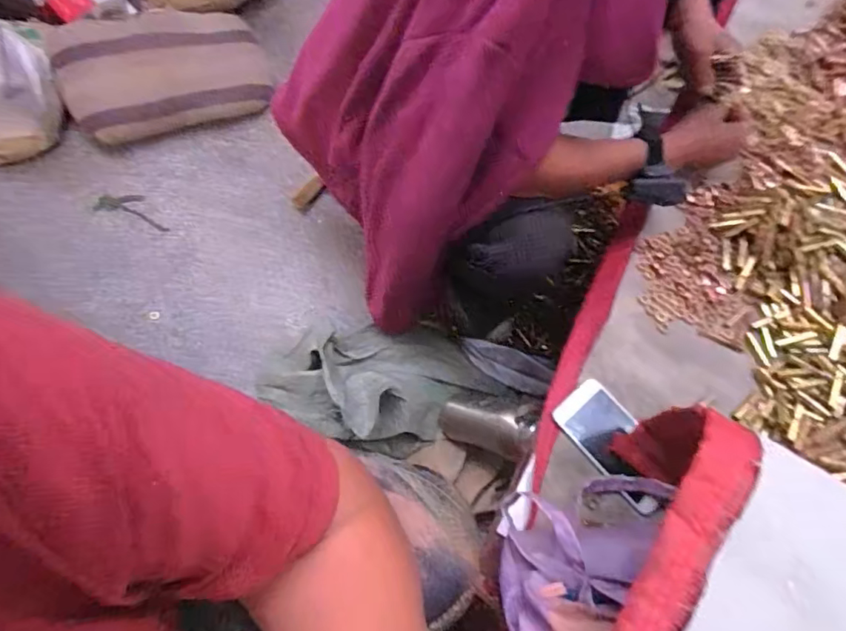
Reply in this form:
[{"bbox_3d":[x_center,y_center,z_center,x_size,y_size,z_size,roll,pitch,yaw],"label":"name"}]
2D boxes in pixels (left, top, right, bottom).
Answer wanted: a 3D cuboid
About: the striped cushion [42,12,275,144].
[{"bbox_3d":[-0.563,-0.530,1.121,0.428,0.118,0.227,-13,72,-7],"label":"striped cushion"}]

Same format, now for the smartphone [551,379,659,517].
[{"bbox_3d":[0.212,0.140,0.566,0.065,0.010,0.139,-37,76,-14],"label":"smartphone"}]

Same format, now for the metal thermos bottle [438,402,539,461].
[{"bbox_3d":[0.096,0.176,0.817,0.057,0.239,0.075,29,69,-25],"label":"metal thermos bottle"}]

